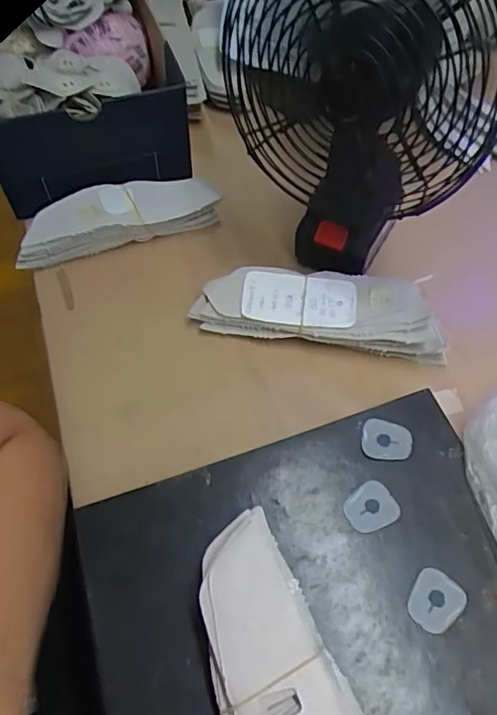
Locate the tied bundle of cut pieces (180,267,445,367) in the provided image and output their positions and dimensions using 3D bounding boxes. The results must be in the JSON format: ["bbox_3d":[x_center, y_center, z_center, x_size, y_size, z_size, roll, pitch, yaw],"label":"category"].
[{"bbox_3d":[0.066,-0.047,0.517,0.223,0.046,0.064,8,59,5],"label":"tied bundle of cut pieces"}]

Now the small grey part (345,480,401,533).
[{"bbox_3d":[0.093,0.114,0.417,0.039,0.004,0.033,-28,62,-16],"label":"small grey part"}]

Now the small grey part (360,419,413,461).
[{"bbox_3d":[0.112,0.067,0.445,0.040,0.004,0.033,14,59,9],"label":"small grey part"}]

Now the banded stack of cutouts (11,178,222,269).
[{"bbox_3d":[-0.137,-0.145,0.579,0.209,0.052,0.056,-17,60,-10],"label":"banded stack of cutouts"}]

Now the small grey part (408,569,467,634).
[{"bbox_3d":[0.130,0.169,0.380,0.034,0.004,0.039,31,63,18],"label":"small grey part"}]

